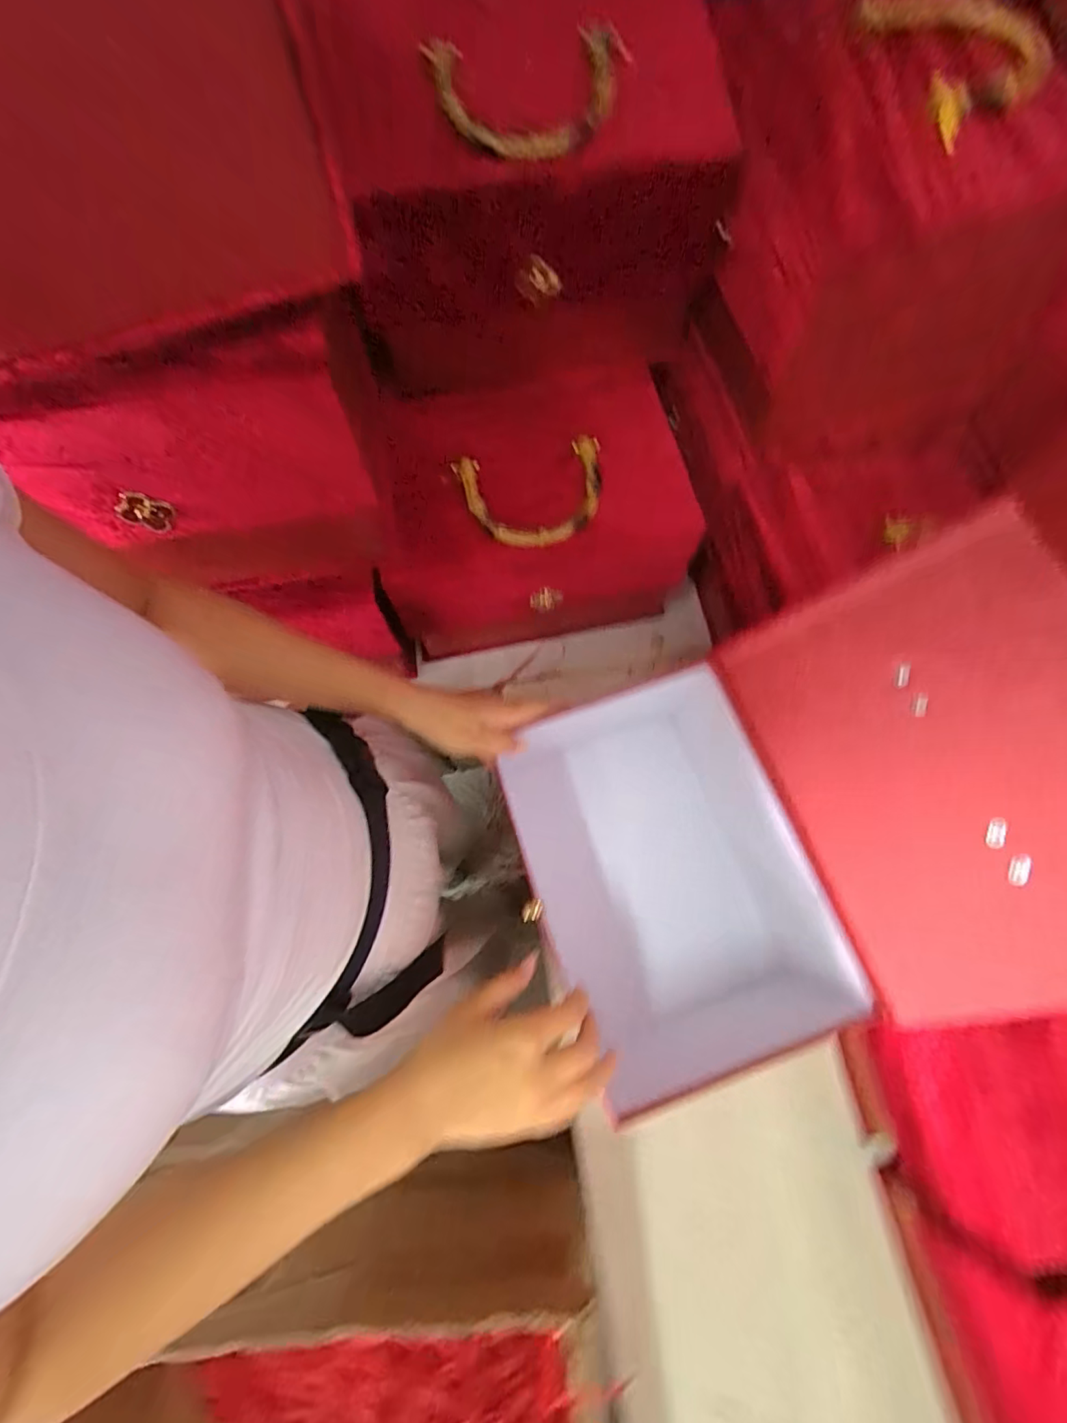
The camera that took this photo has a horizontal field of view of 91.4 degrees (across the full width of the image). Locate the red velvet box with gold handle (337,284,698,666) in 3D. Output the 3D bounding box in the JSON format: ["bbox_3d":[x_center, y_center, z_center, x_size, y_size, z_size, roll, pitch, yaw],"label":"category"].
[{"bbox_3d":[-0.005,-0.213,0.582,0.308,0.173,0.226,-15,72,-3],"label":"red velvet box with gold handle"}]

